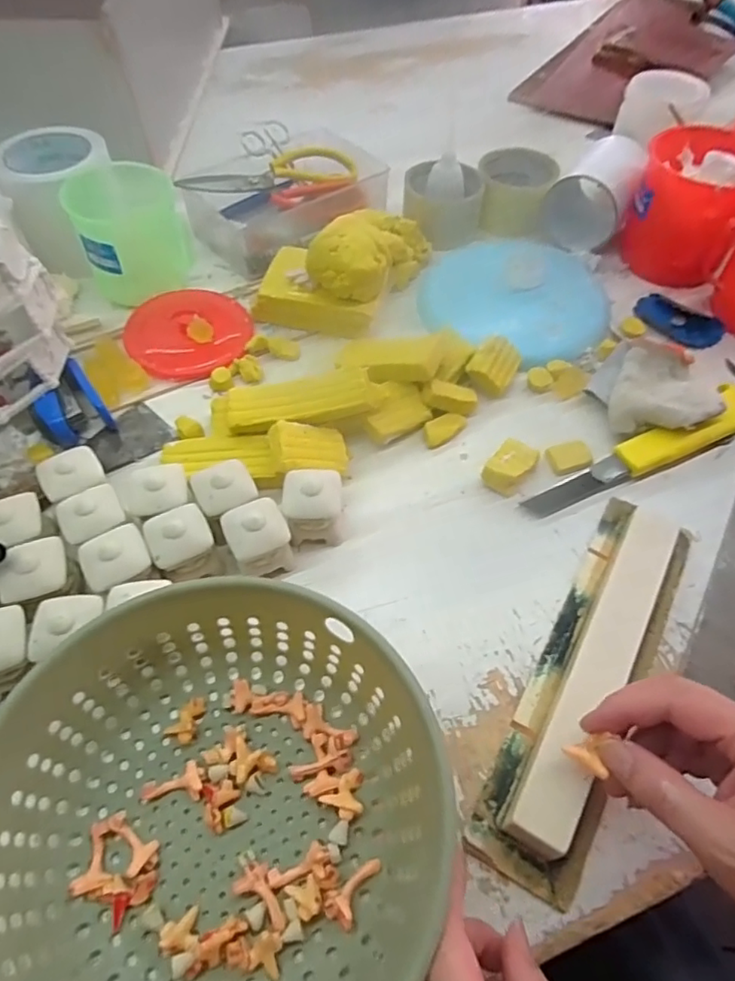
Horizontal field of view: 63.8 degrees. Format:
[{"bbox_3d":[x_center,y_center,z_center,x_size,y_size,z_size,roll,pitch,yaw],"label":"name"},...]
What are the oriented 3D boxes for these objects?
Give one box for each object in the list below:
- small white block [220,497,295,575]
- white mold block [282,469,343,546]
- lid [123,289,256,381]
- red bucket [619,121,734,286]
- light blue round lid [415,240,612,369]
[{"bbox_3d":[-0.075,0.035,0.411,0.039,0.050,0.034,-21,57,-16],"label":"small white block"},{"bbox_3d":[-0.039,0.012,0.430,0.040,0.047,0.038,-3,53,-4],"label":"white mold block"},{"bbox_3d":[-0.167,-0.151,0.553,0.113,0.027,0.108,1,53,-1],"label":"lid"},{"bbox_3d":[0.323,-0.279,0.601,0.112,0.111,0.139,28,58,18],"label":"red bucket"},{"bbox_3d":[0.150,-0.199,0.601,0.187,0.019,0.171,1,53,-1],"label":"light blue round lid"}]

